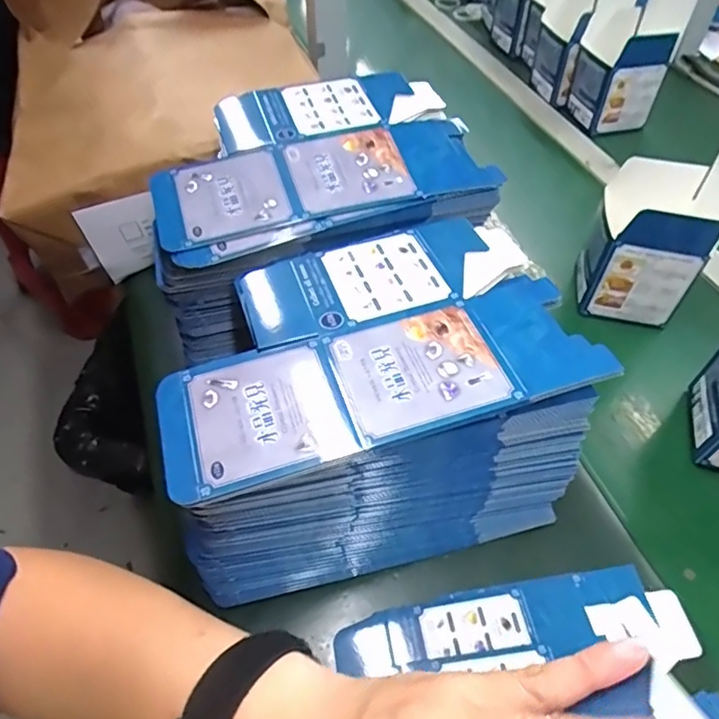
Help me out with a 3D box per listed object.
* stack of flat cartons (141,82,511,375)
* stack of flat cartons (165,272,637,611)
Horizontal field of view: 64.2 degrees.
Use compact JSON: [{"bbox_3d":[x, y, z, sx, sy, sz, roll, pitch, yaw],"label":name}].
[{"bbox_3d":[-0.041,-0.124,0.476,0.255,0.125,0.163,-17,52,-13],"label":"stack of flat cartons"},{"bbox_3d":[0.011,0.064,0.356,0.250,0.139,0.110,-15,52,-12],"label":"stack of flat cartons"}]

